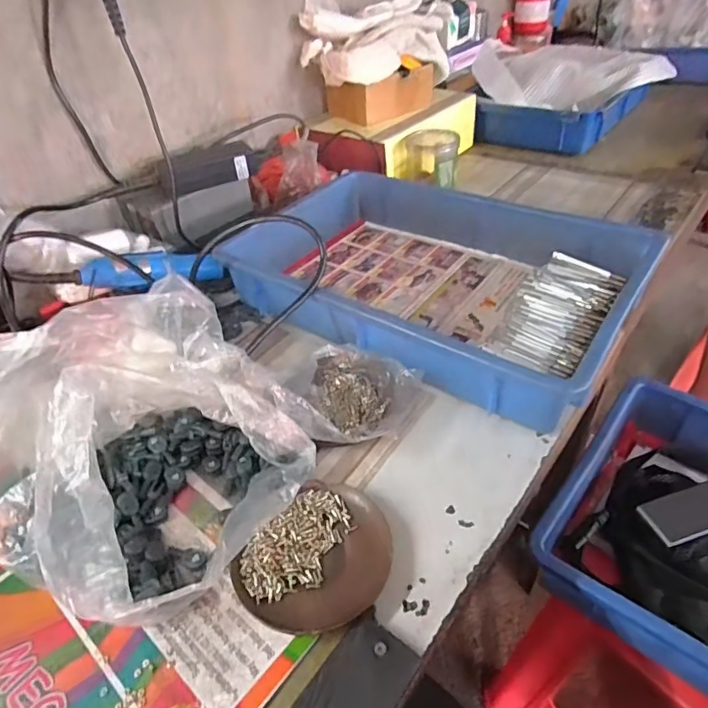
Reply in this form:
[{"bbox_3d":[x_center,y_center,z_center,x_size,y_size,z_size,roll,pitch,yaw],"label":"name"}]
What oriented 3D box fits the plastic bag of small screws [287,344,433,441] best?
[{"bbox_3d":[-0.001,0.041,0.487,0.122,0.038,0.106,20,47,27],"label":"plastic bag of small screws"}]

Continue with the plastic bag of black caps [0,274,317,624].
[{"bbox_3d":[-0.189,0.068,0.410,0.250,0.107,0.290,-28,45,-23],"label":"plastic bag of black caps"}]

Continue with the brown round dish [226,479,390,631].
[{"bbox_3d":[-0.024,0.150,0.369,0.096,0.017,0.110,25,50,31],"label":"brown round dish"}]

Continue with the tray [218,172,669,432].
[{"bbox_3d":[0.077,-0.105,0.609,0.440,0.078,0.301,21,48,28],"label":"tray"}]

